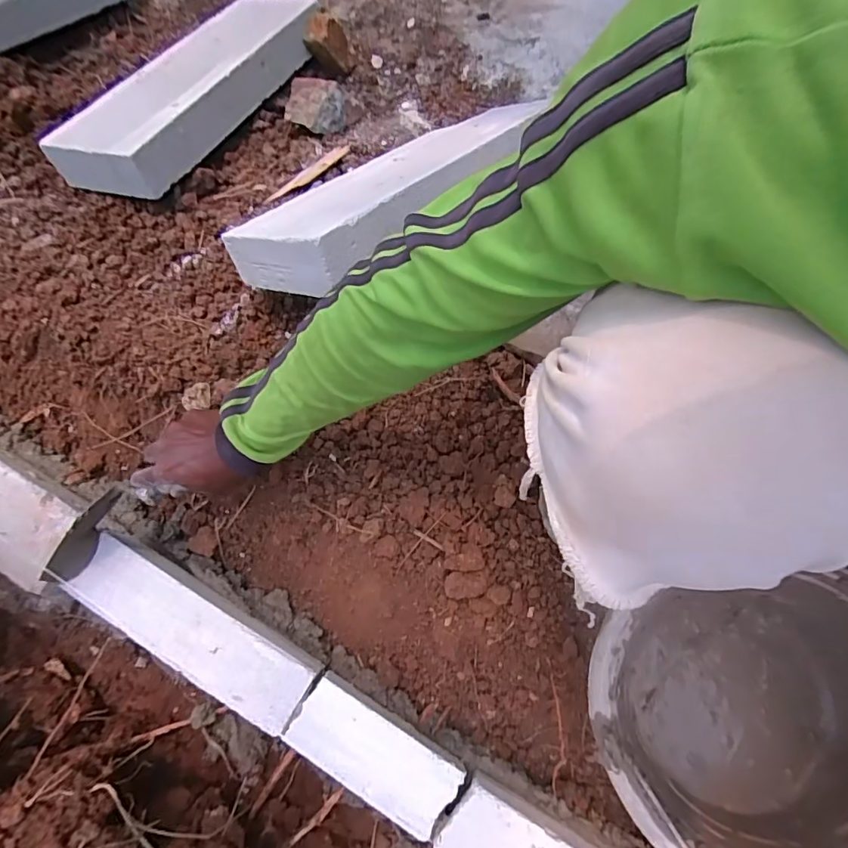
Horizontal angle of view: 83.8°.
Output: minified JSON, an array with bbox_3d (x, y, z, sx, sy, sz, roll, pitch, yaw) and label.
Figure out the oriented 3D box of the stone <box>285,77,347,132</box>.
[{"bbox_3d":[-0.212,-0.626,0.919,0.122,0.057,0.070,16,75,5],"label":"stone"}]

